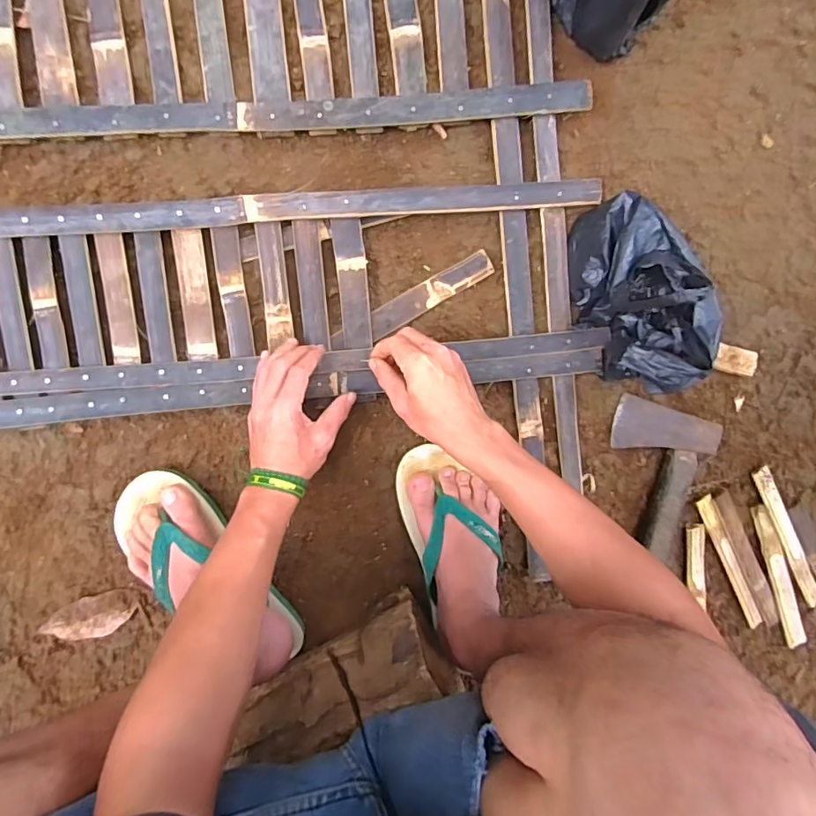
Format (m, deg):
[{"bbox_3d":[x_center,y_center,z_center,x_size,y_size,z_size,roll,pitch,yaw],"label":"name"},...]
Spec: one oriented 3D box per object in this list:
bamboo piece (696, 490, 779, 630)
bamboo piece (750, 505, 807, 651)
[{"bbox_3d":[0.428,0.198,0.659,0.043,0.010,0.202,-28,99,-2],"label":"bamboo piece"},{"bbox_3d":[0.487,0.223,0.667,0.027,0.007,0.209,-21,98,-3],"label":"bamboo piece"}]

